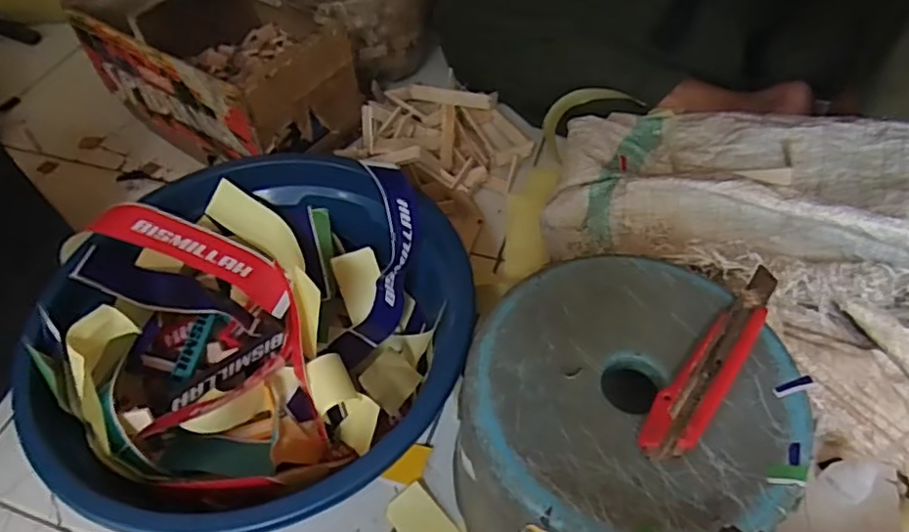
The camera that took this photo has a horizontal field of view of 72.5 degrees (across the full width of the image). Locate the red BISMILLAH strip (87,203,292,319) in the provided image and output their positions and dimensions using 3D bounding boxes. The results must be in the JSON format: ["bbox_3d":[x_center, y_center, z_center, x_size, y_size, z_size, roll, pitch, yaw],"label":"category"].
[{"bbox_3d":[-0.243,-0.014,0.591,0.192,0.035,0.043,27,51,-13],"label":"red BISMILLAH strip"}]

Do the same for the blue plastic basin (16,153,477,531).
[{"bbox_3d":[-0.166,0.063,0.538,0.338,0.124,0.338,2,52,-2],"label":"blue plastic basin"}]

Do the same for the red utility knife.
[{"bbox_3d":[0.180,0.065,0.424,0.034,0.020,0.166,33,61,26],"label":"red utility knife"}]

